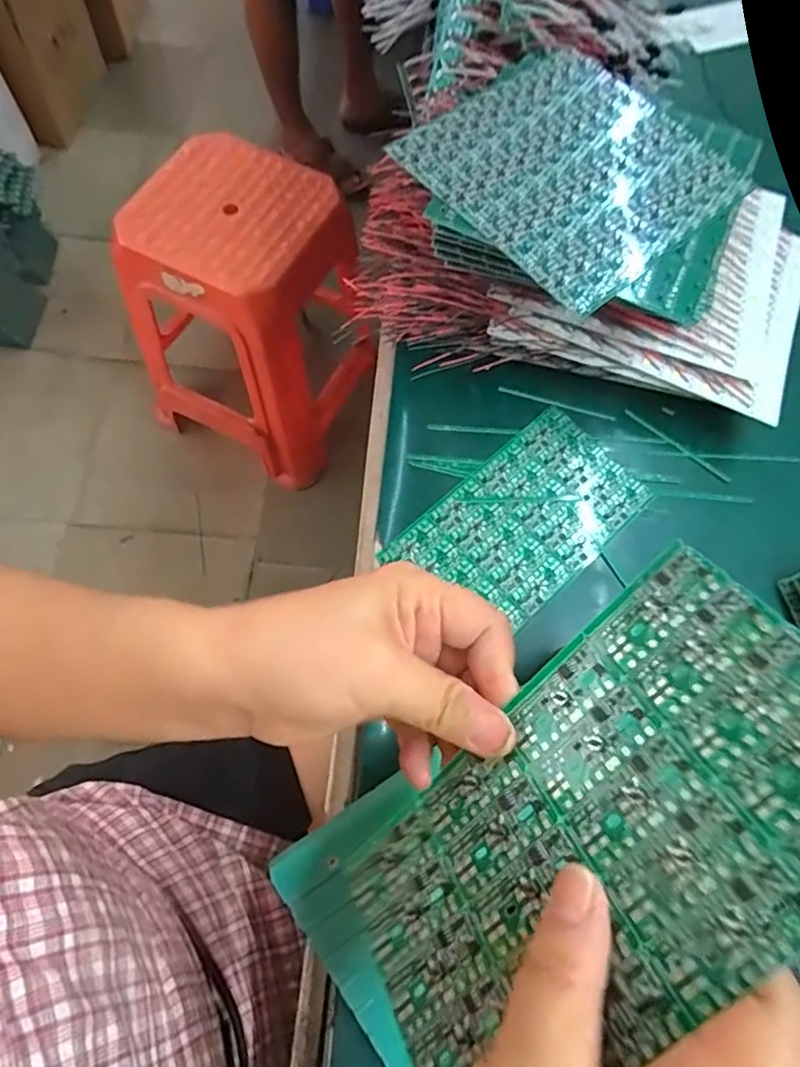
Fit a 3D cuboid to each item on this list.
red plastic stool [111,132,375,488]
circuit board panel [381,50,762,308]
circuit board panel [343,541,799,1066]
[{"bbox_3d":[-0.265,-0.382,1.100,0.339,0.469,0.332,28,69,7],"label":"red plastic stool"},{"bbox_3d":[0.125,-0.267,0.426,0.193,0.009,0.191,-41,75,-16],"label":"circuit board panel"},{"bbox_3d":[0.058,0.100,0.189,0.185,0.004,0.099,-49,42,13],"label":"circuit board panel"}]

